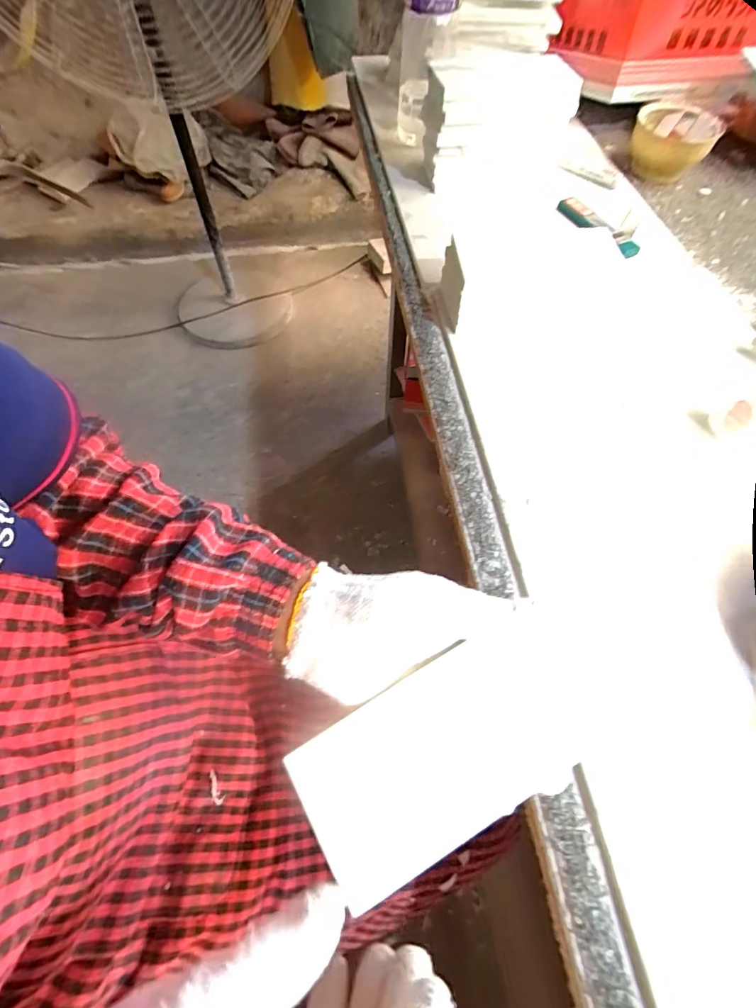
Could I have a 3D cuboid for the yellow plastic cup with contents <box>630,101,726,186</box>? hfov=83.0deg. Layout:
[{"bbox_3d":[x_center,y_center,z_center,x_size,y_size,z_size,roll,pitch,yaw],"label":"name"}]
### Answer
[{"bbox_3d":[0.374,-0.465,0.549,0.097,0.054,0.079,20,63,10],"label":"yellow plastic cup with contents"}]

